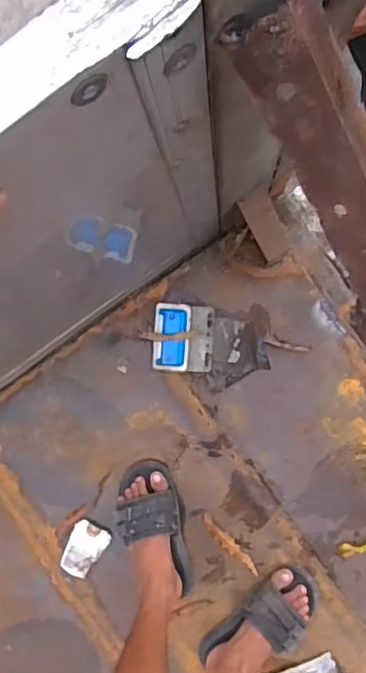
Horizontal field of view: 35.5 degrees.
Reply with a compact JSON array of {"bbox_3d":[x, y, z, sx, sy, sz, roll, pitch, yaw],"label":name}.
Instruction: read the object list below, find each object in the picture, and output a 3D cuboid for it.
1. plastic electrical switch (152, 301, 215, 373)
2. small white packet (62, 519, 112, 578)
[{"bbox_3d":[0.001,0.003,1.066,0.108,0.031,0.122,4,92,1],"label":"plastic electrical switch"},{"bbox_3d":[-0.191,0.407,1.094,0.068,0.021,0.111,35,93,0],"label":"small white packet"}]

